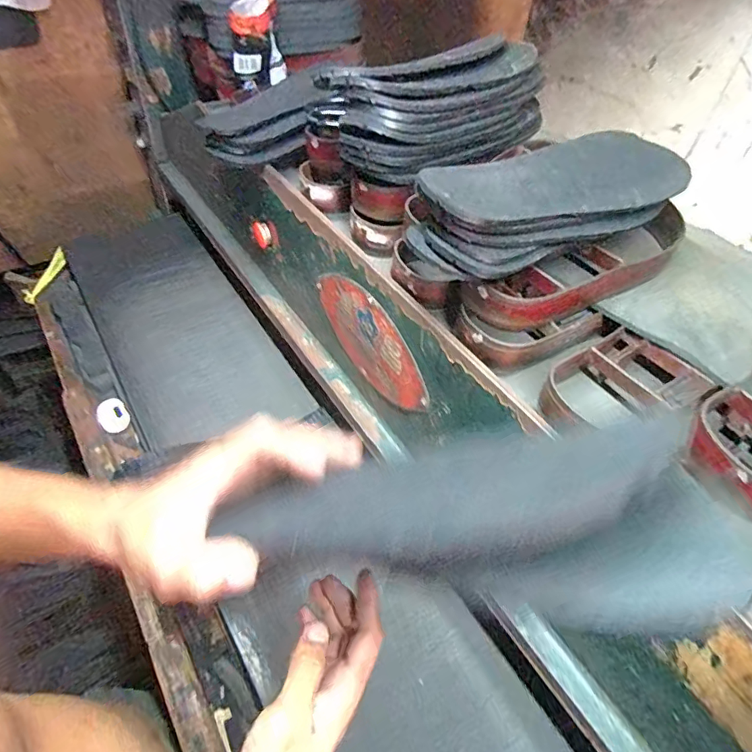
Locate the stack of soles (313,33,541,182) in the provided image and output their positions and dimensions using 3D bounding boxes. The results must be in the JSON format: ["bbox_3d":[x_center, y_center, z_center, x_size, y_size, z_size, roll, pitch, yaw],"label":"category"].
[{"bbox_3d":[0.068,-0.301,0.552,0.277,0.091,0.109,-32,58,-29],"label":"stack of soles"}]

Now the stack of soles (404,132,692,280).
[{"bbox_3d":[0.166,-0.171,0.469,0.287,0.060,0.108,-20,53,-21],"label":"stack of soles"}]

